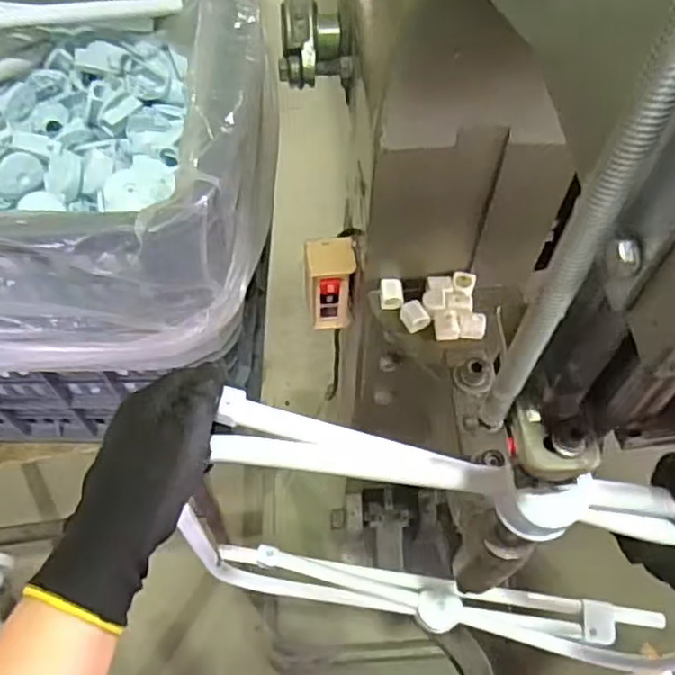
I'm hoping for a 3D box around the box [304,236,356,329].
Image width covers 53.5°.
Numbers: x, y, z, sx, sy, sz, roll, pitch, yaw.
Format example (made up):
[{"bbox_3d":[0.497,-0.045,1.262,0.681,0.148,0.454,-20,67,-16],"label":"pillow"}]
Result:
[{"bbox_3d":[-0.010,-0.055,0.723,0.054,0.109,0.050,-2,58,-2],"label":"box"}]

